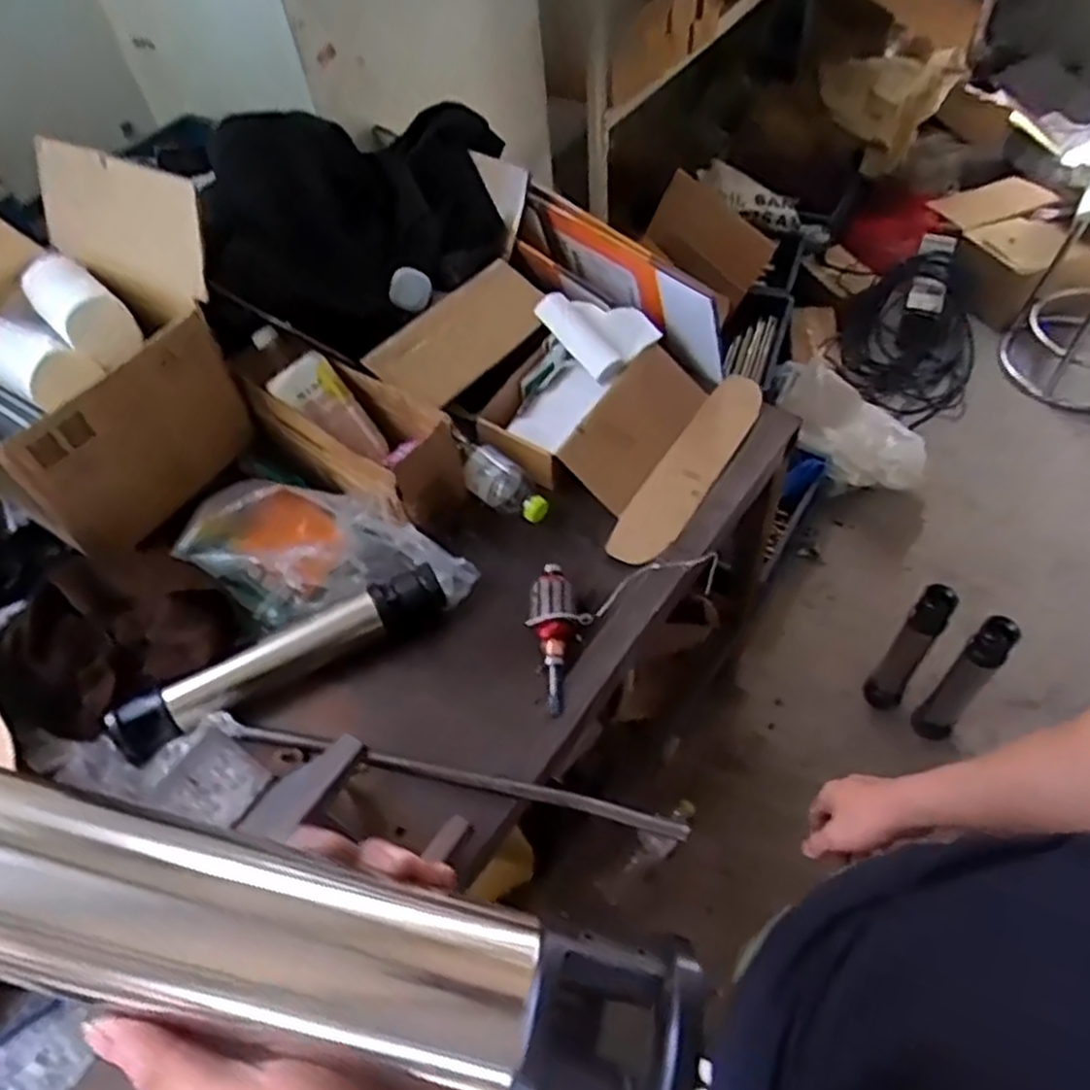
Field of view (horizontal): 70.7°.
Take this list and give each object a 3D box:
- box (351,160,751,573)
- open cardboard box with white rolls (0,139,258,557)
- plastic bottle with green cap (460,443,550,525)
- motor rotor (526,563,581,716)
[{"bbox_3d":[0.028,-0.267,1.070,0.518,0.171,0.386,29,61,24],"label":"box"},{"bbox_3d":[-0.630,-0.211,0.886,0.431,0.267,0.421,22,58,20],"label":"open cardboard box with white rolls"},{"bbox_3d":[-0.052,-0.072,0.983,0.124,0.063,0.058,28,61,24],"label":"plastic bottle with green cap"},{"bbox_3d":[0.012,0.102,0.864,0.060,0.044,0.179,-5,53,2],"label":"motor rotor"}]

